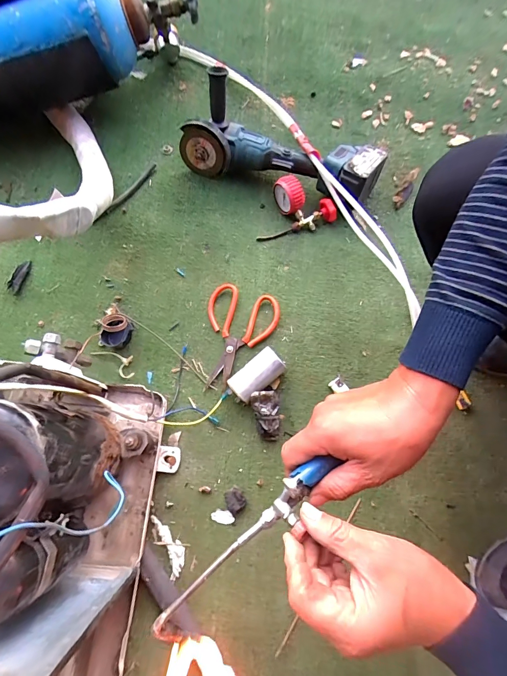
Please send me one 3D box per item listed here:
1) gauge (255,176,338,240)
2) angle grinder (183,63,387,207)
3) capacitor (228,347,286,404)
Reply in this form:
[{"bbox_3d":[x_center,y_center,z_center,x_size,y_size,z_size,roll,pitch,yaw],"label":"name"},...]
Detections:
[{"bbox_3d":[0.073,-0.257,0.676,0.157,0.051,0.102,-15,77,-1],"label":"gauge"},{"bbox_3d":[0.054,-0.354,0.653,0.376,0.156,0.126,16,78,6],"label":"angle grinder"},{"bbox_3d":[0.004,0.062,0.589,0.095,0.045,0.052,-43,79,-7],"label":"capacitor"}]

